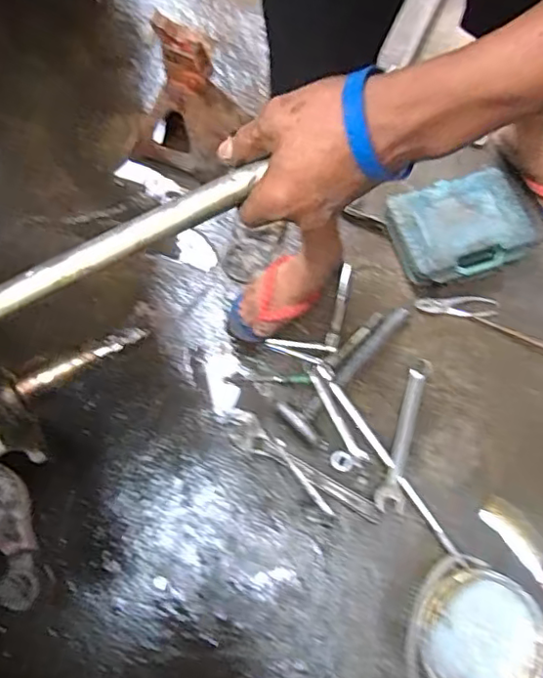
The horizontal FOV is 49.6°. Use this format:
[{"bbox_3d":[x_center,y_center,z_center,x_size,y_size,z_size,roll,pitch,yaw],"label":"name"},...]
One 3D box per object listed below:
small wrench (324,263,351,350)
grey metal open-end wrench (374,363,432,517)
[{"bbox_3d":[0.126,-0.065,1.079,0.022,0.012,0.170,14,73,3],"label":"small wrench"},{"bbox_3d":[0.225,0.156,1.006,0.050,0.014,0.275,21,65,-8],"label":"grey metal open-end wrench"}]

